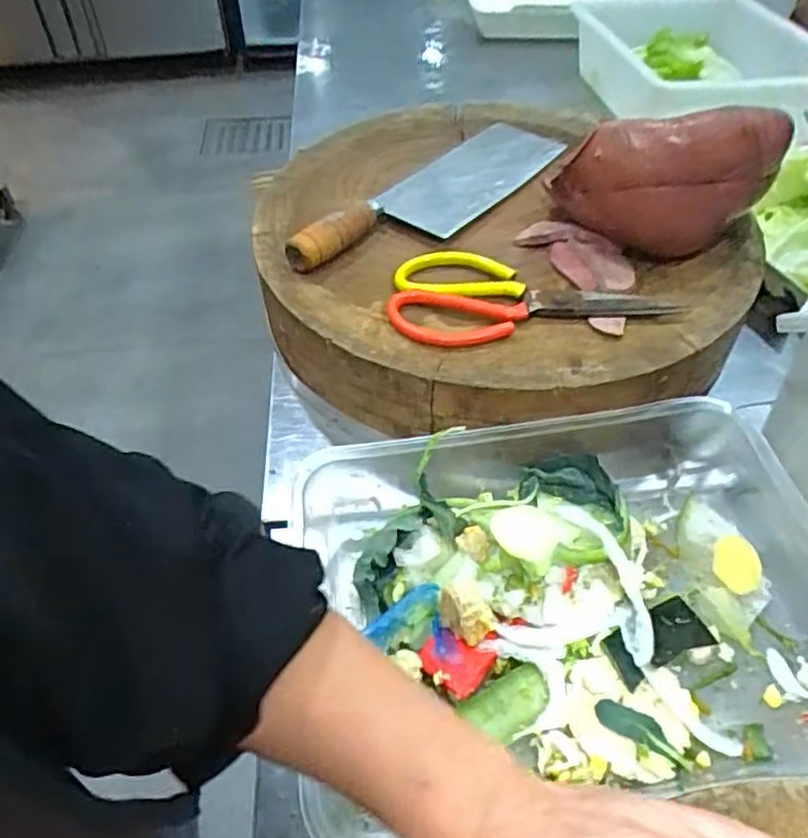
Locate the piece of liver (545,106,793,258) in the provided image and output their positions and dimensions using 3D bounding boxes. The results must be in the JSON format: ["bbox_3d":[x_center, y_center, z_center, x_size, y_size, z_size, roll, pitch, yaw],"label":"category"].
[{"bbox_3d":[0.215,-0.188,0.564,0.173,0.117,0.068,6,48,7],"label":"piece of liver"}]

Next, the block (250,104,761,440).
[{"bbox_3d":[0.077,-0.166,0.656,0.419,0.099,0.439,-11,50,-9],"label":"block"}]

